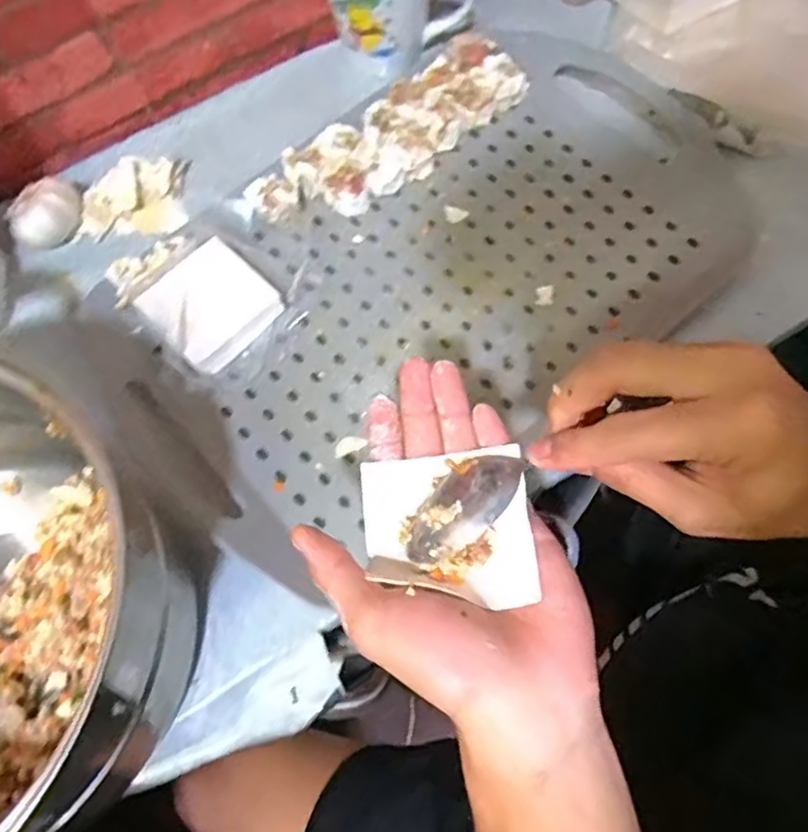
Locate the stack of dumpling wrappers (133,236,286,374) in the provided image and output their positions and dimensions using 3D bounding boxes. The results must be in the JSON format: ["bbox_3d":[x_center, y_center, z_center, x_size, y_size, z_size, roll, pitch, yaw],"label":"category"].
[{"bbox_3d":[-0.136,-0.080,0.468,0.075,0.018,0.078,40,75,16],"label":"stack of dumpling wrappers"}]

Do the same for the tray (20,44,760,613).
[{"bbox_3d":[0.010,-0.098,0.469,0.476,0.030,0.262,-37,72,-12],"label":"tray"}]

